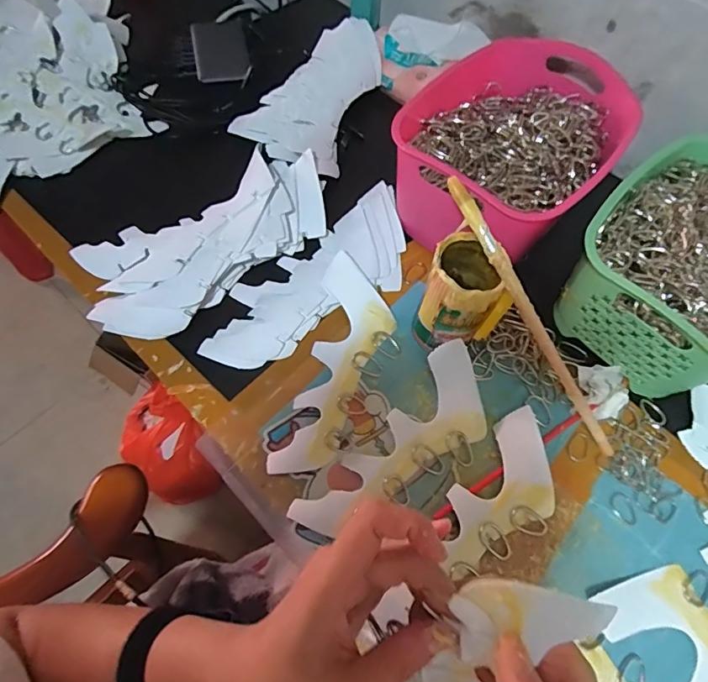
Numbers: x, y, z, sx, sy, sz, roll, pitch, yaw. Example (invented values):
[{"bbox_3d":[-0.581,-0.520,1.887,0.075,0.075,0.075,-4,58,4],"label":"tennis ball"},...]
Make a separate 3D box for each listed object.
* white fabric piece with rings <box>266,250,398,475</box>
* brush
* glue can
[{"bbox_3d":[-0.013,0.020,0.477,0.079,0.018,0.231,13,65,3],"label":"white fabric piece with rings"},{"bbox_3d":[0.149,-0.016,0.399,0.010,0.011,0.265,-34,98,-17],"label":"brush"},{"bbox_3d":[0.098,-0.043,0.458,0.060,0.116,0.073,14,66,3],"label":"glue can"}]

